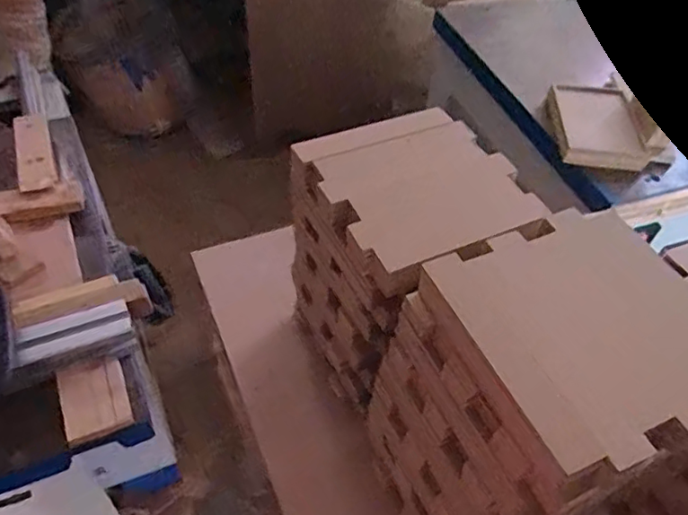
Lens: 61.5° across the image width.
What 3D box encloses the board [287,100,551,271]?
[{"bbox_3d":[0.066,-0.066,0.503,0.163,0.020,0.153,-21,55,-21],"label":"board"}]

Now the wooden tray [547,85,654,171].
[{"bbox_3d":[0.362,-0.192,0.828,0.122,0.017,0.167,5,50,0],"label":"wooden tray"}]

